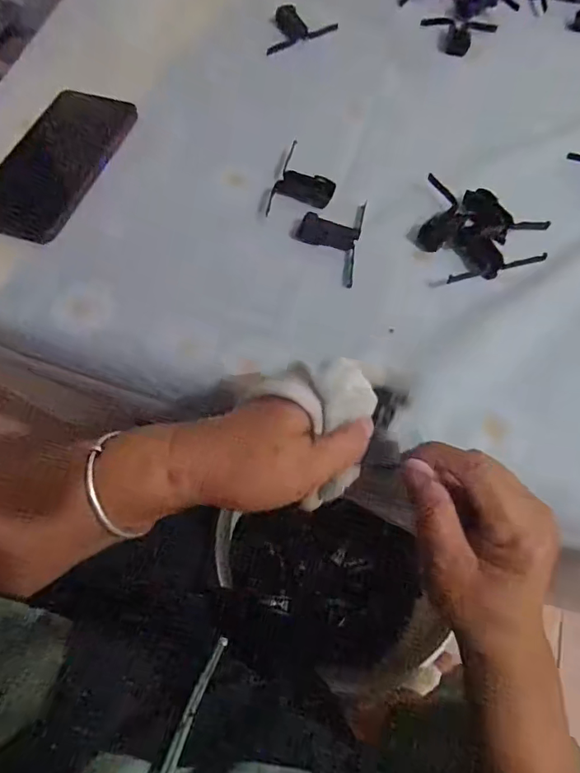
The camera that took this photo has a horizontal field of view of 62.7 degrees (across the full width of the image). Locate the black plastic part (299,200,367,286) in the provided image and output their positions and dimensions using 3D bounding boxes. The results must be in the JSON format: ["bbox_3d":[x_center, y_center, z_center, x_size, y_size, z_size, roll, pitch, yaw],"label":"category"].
[{"bbox_3d":[0.032,-0.121,0.378,0.048,0.012,0.081,11,66,3],"label":"black plastic part"}]

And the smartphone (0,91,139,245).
[{"bbox_3d":[-0.201,-0.198,0.414,0.080,0.008,0.173,14,66,5],"label":"smartphone"}]

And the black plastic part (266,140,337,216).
[{"bbox_3d":[0.014,-0.175,0.403,0.049,0.010,0.076,16,66,5],"label":"black plastic part"}]

